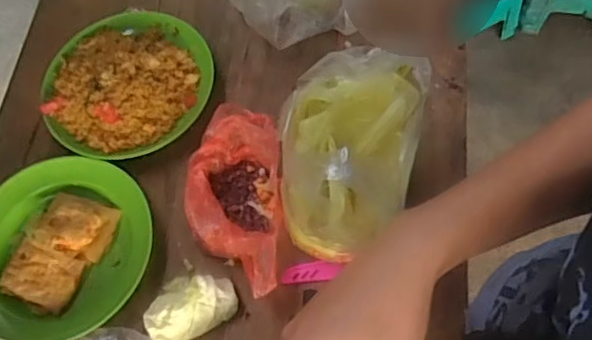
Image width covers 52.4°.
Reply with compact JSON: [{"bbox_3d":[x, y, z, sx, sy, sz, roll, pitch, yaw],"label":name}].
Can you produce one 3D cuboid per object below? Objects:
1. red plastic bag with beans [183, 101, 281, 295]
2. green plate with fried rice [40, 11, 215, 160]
[{"bbox_3d":[-0.069,0.032,0.663,0.099,0.053,0.208,-2,67,1],"label":"red plastic bag with beans"},{"bbox_3d":[-0.216,-0.116,0.762,0.211,0.051,0.219,-1,67,1],"label":"green plate with fried rice"}]

